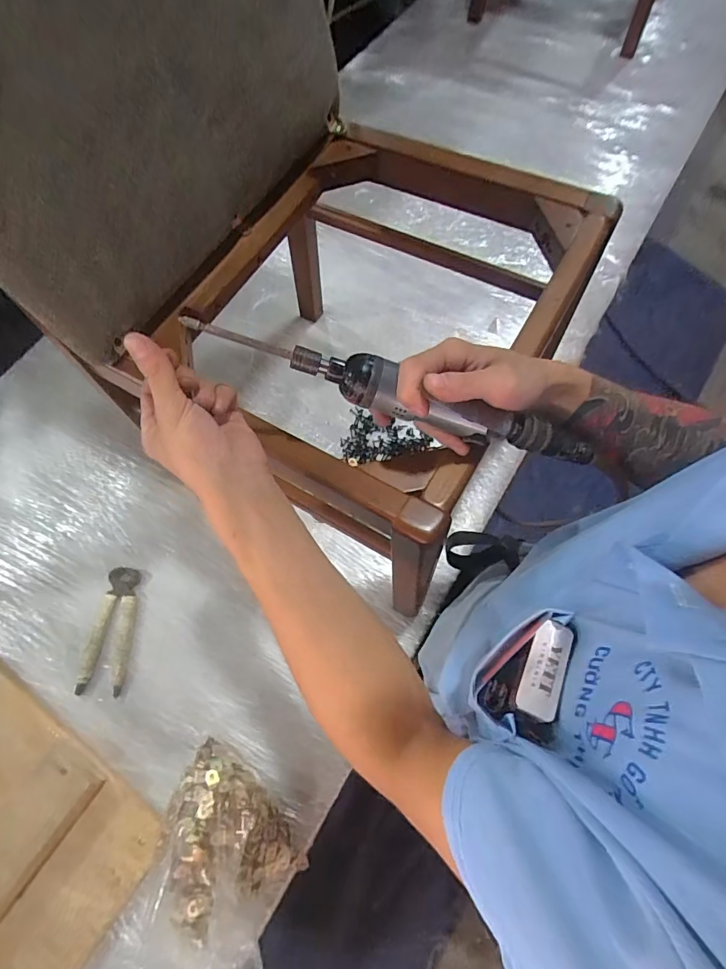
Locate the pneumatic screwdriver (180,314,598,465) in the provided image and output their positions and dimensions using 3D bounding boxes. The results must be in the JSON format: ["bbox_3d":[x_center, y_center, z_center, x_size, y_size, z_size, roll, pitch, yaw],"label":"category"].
[{"bbox_3d":[0.038,-0.073,0.345,0.332,0.038,0.036,15,69,-12],"label":"pneumatic screwdriver"}]

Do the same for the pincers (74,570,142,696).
[{"bbox_3d":[-0.409,0.236,0.739,0.067,0.019,0.194,3,69,3],"label":"pincers"}]

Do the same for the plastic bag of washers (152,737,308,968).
[{"bbox_3d":[-0.192,0.520,0.596,0.198,0.078,0.257,20,71,9],"label":"plastic bag of washers"}]

